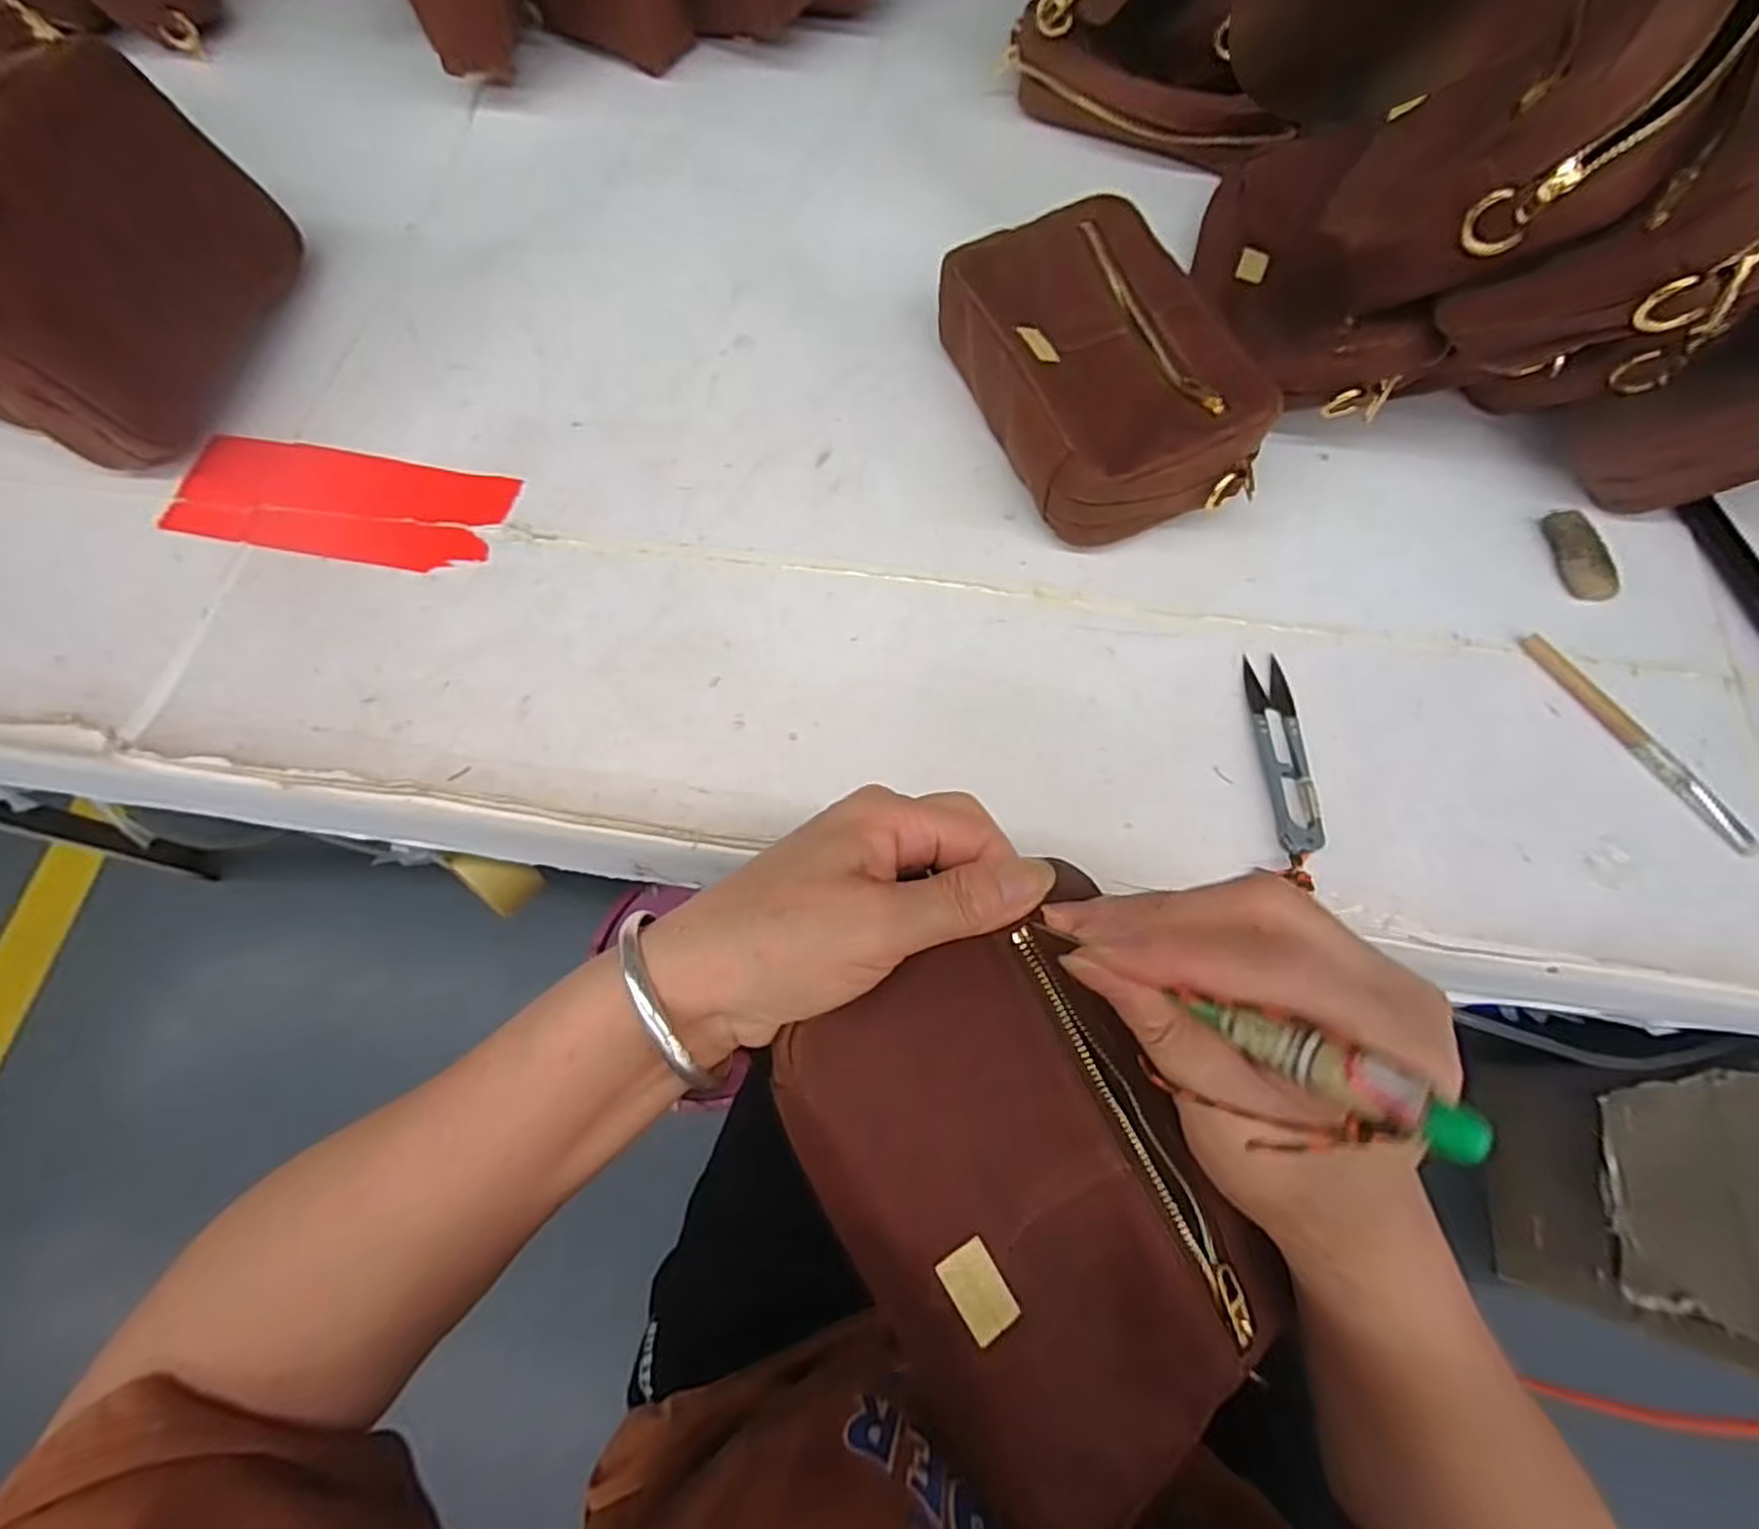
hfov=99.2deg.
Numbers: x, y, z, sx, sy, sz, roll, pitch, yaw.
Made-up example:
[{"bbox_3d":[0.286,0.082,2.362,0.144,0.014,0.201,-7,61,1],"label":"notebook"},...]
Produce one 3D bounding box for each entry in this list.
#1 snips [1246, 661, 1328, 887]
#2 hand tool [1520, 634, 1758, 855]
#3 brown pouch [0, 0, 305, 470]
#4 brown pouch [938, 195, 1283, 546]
[{"bbox_3d":[0.191,-0.001,0.351,0.023,0.009,0.114,2,68,2],"label":"snips"},{"bbox_3d":[0.360,-0.013,0.357,0.011,0.007,0.127,-28,70,-10],"label":"hand tool"},{"bbox_3d":[-0.419,-0.275,0.398,0.081,0.144,0.188,8,69,4],"label":"brown pouch"},{"bbox_3d":[0.120,-0.215,0.412,0.124,0.059,0.191,-17,69,-6],"label":"brown pouch"}]

